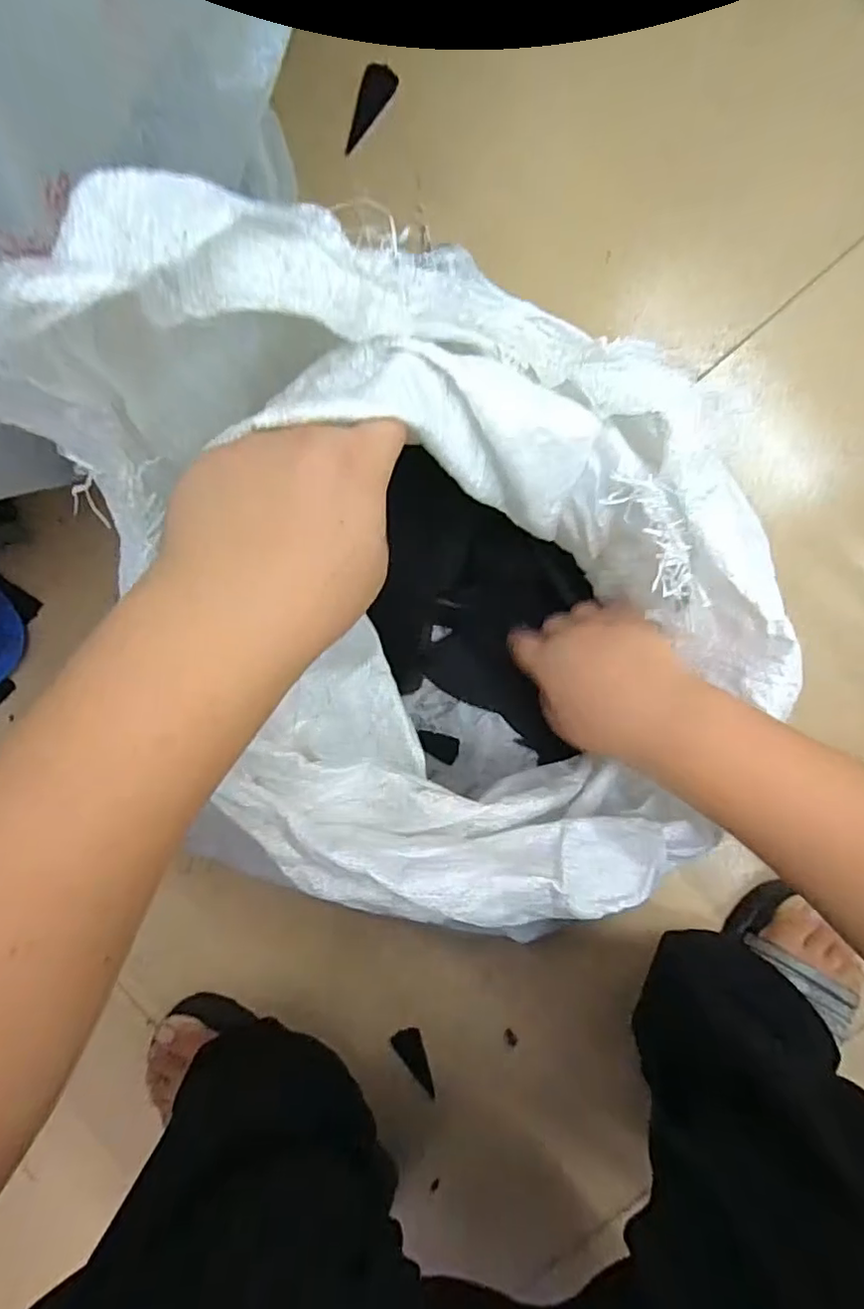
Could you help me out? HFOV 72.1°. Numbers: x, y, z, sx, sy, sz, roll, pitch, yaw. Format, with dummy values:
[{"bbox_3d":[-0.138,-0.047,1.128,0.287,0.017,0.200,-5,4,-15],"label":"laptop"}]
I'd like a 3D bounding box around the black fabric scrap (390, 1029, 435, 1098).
[{"bbox_3d":[-0.016,0.361,0.524,0.025,0.004,0.060,-16,87,3],"label":"black fabric scrap"}]

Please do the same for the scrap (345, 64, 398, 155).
[{"bbox_3d":[-0.057,-0.457,0.495,0.024,0.007,0.073,34,93,0],"label":"scrap"}]

